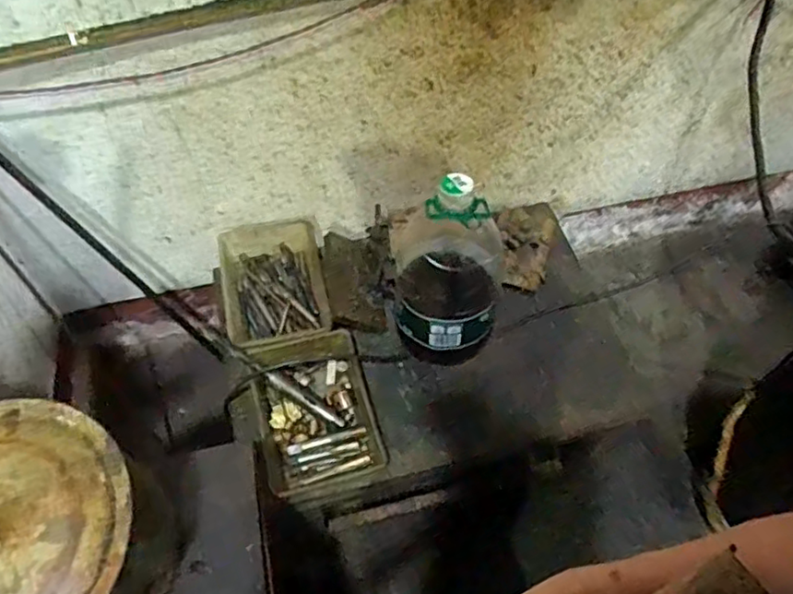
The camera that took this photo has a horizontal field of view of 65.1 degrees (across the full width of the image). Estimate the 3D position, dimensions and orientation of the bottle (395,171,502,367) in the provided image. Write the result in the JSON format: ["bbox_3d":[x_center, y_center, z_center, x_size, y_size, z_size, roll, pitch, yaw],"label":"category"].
[{"bbox_3d":[0.078,-0.033,0.982,0.173,0.371,0.145,13,56,9],"label":"bottle"}]

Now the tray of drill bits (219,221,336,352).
[{"bbox_3d":[-0.225,-0.017,1.119,0.192,0.082,0.255,-12,56,-9],"label":"tray of drill bits"}]

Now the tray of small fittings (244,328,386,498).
[{"bbox_3d":[-0.130,0.181,1.007,0.180,0.065,0.248,-13,56,-9],"label":"tray of small fittings"}]

